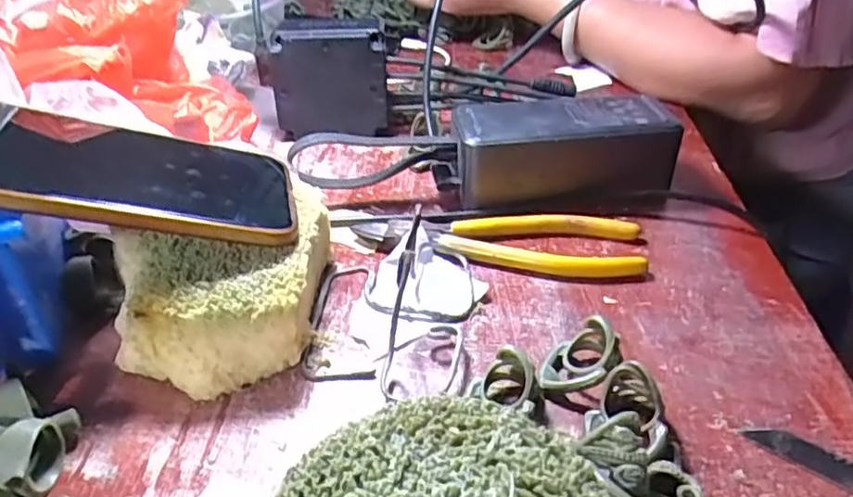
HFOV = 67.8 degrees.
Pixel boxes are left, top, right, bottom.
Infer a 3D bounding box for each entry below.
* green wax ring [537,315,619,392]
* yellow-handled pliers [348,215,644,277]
[{"bbox_3d":[0.065,0.046,0.268,0.027,0.023,0.031,18,40,23],"label":"green wax ring"},{"bbox_3d":[0.038,-0.004,0.346,0.153,0.013,0.043,4,37,5],"label":"yellow-handled pliers"}]

